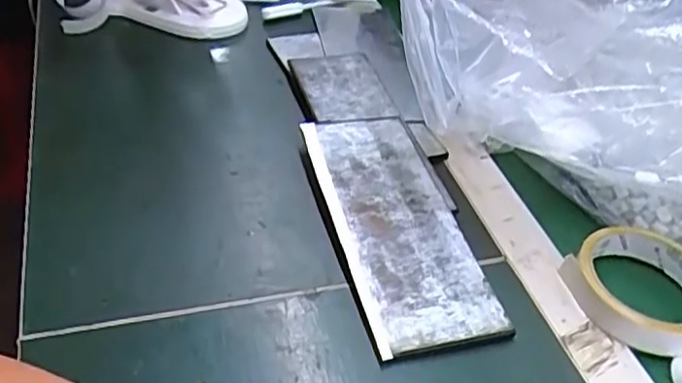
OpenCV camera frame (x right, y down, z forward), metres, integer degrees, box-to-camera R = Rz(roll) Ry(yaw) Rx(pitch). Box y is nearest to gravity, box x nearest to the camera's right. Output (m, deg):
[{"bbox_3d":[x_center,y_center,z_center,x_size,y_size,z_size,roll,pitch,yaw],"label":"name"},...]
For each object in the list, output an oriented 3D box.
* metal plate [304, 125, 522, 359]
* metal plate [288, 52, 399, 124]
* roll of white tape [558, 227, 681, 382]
[{"bbox_3d":[0.037,0.019,0.446,0.085,0.006,0.207,-7,48,-16],"label":"metal plate"},{"bbox_3d":[0.002,-0.091,0.568,0.079,0.008,0.112,-2,43,-23],"label":"metal plate"},{"bbox_3d":[0.206,0.061,0.407,0.092,0.037,0.112,-25,50,-33],"label":"roll of white tape"}]

